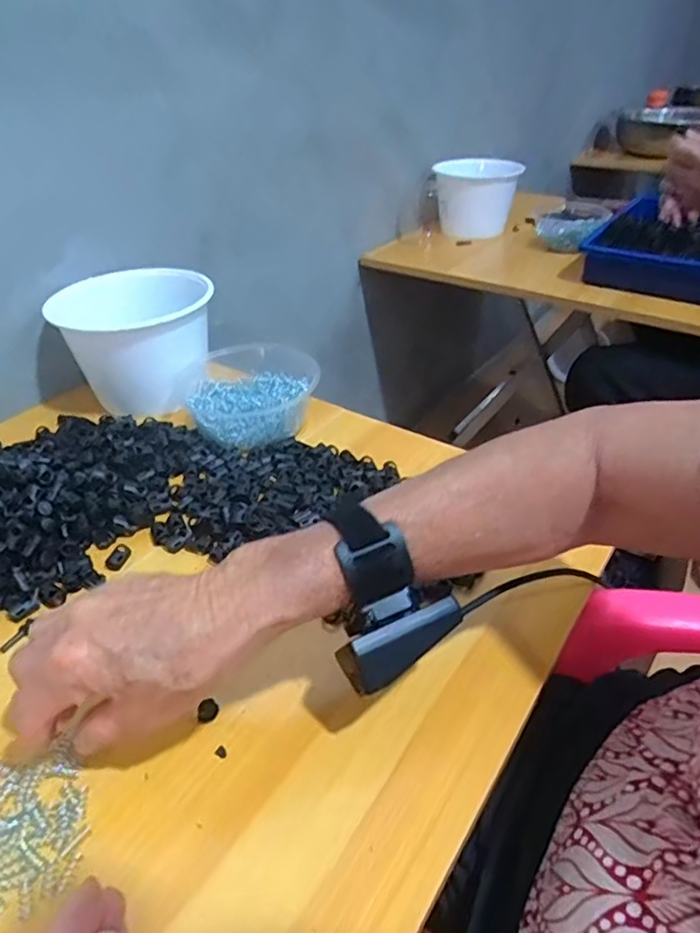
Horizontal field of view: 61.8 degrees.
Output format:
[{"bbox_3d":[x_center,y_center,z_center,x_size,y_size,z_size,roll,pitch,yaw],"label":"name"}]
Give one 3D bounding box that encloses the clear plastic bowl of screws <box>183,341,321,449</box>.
[{"bbox_3d":[-0.100,-0.079,0.606,0.130,0.053,0.135,-1,36,1],"label":"clear plastic bowl of screws"}]

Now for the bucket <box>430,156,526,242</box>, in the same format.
[{"bbox_3d":[0.245,-0.516,1.139,0.146,0.145,0.133,-1,36,1],"label":"bucket"}]

